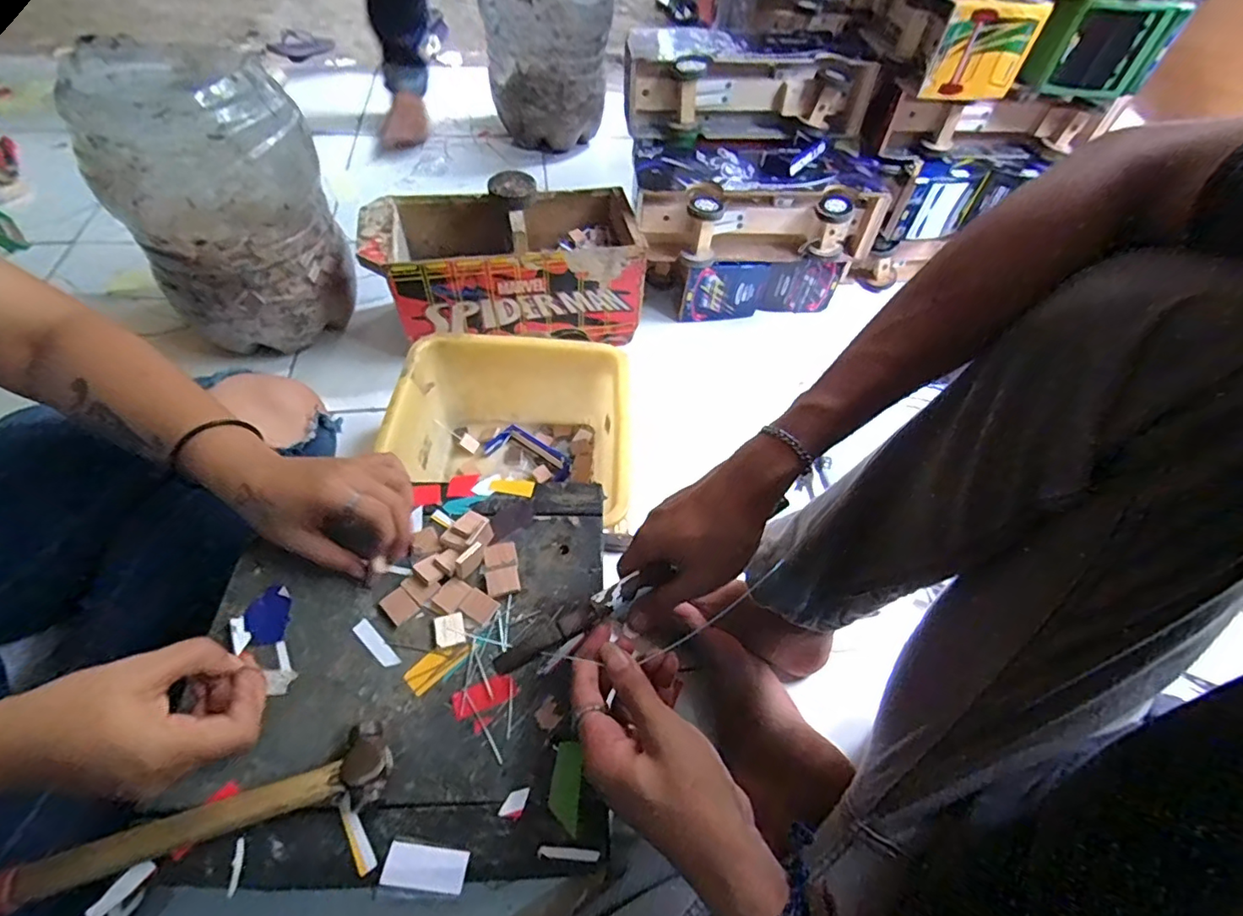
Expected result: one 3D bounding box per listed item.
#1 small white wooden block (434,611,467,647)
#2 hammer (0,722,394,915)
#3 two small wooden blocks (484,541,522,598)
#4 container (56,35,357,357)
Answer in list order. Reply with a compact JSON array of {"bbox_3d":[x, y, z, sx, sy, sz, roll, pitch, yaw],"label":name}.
[{"bbox_3d":[-0.124,0.123,0.403,0.020,0.004,0.023,-12,56,-14],"label":"small white wooden block"},{"bbox_3d":[-0.254,0.211,0.317,0.235,0.026,0.038,-14,56,-15],"label":"hammer"},{"bbox_3d":[-0.093,0.086,0.436,0.024,0.006,0.044,-8,55,-11],"label":"two small wooden blocks"},{"bbox_3d":[-0.513,-0.340,0.738,0.216,0.303,0.260,-23,59,-20],"label":"container"}]

